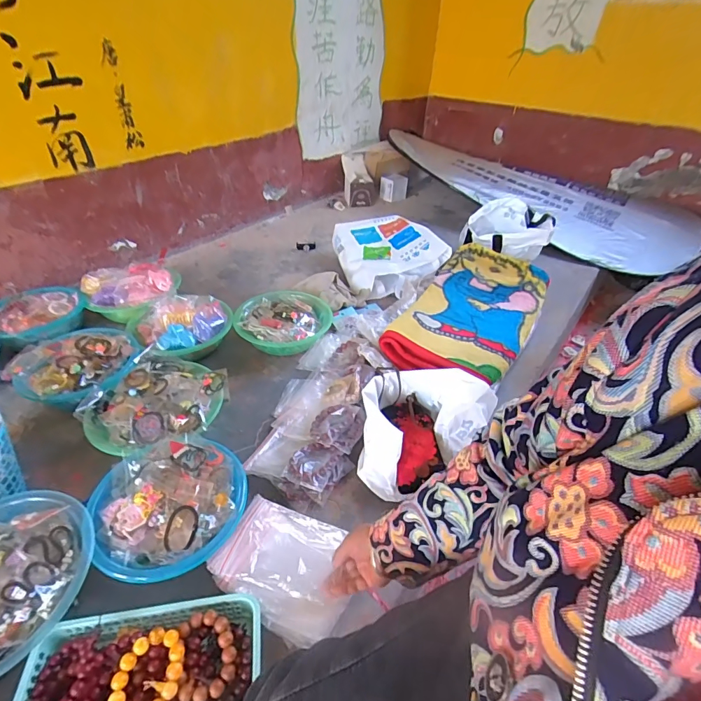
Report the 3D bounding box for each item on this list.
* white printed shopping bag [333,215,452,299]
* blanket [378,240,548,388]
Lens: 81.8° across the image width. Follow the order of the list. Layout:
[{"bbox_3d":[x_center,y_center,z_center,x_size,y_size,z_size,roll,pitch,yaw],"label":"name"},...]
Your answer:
[{"bbox_3d":[0.114,-0.316,1.323,0.282,0.142,0.318,-10,40,-16],"label":"white printed shopping bag"},{"bbox_3d":[0.303,-0.100,1.009,0.290,0.101,0.503,21,42,21],"label":"blanket"}]

